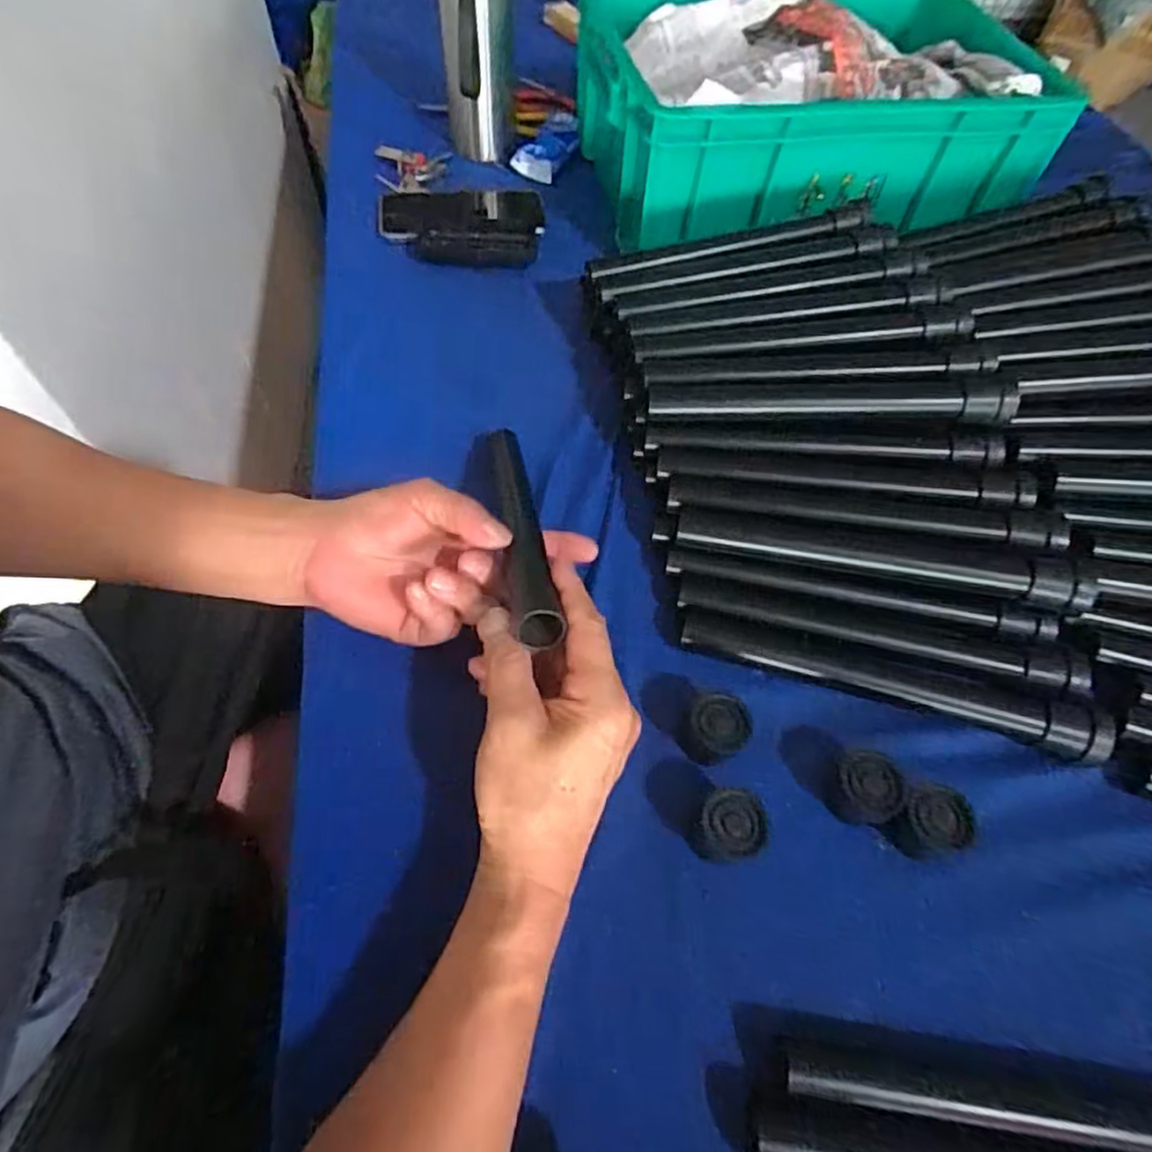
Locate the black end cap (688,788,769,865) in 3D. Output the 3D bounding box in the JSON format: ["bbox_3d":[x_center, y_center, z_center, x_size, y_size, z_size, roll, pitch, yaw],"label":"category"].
[{"bbox_3d":[0.080,0.132,0.347,0.034,0.032,0.035,1,57,-2],"label":"black end cap"}]

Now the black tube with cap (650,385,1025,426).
[{"bbox_3d":[0.174,-0.119,0.457,0.242,0.023,0.022,4,57,0],"label":"black tube with cap"}]

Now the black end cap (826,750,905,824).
[{"bbox_3d":[0.156,0.116,0.361,0.034,0.028,0.036,1,57,-2],"label":"black end cap"}]

